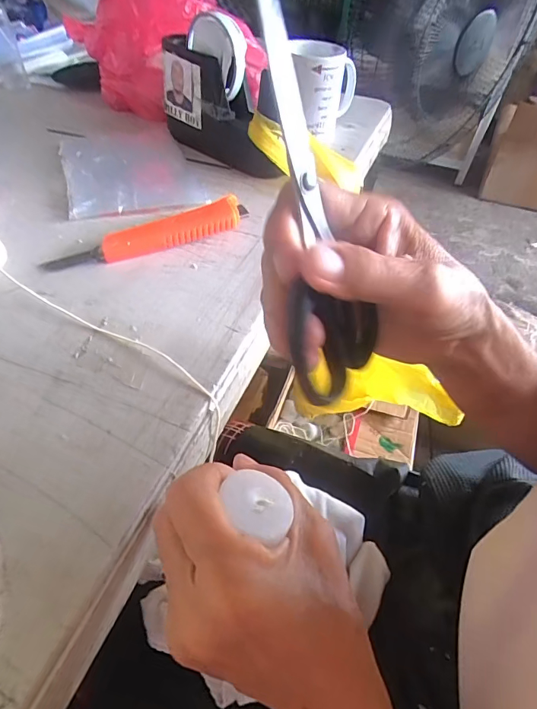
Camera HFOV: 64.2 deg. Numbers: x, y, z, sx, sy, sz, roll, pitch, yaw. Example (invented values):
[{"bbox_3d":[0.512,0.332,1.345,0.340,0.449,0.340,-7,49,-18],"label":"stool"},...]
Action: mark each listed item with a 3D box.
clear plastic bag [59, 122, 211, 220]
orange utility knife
[{"bbox_3d":[-0.160,-0.213,0.485,0.132,0.010,0.220,-14,49,-16],"label":"clear plastic bag"},{"bbox_3d":[-0.103,-0.105,0.373,0.178,0.025,0.026,-19,51,-20],"label":"orange utility knife"}]

